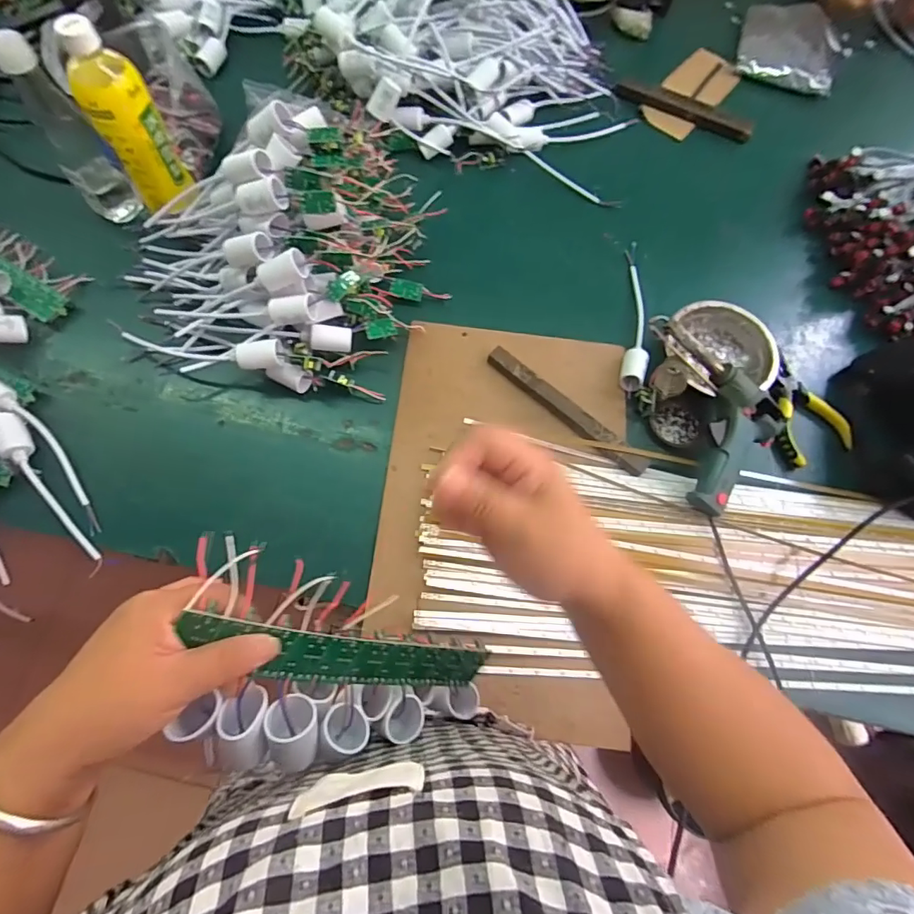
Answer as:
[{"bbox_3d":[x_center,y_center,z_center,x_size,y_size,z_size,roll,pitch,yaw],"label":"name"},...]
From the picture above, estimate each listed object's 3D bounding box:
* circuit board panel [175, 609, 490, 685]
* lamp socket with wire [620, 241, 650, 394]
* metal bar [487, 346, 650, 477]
[{"bbox_3d":[-0.065,0.126,0.306,0.198,0.006,0.035,21,106,-31],"label":"circuit board panel"},{"bbox_3d":[0.221,-0.177,0.604,0.029,0.029,0.221,10,72,1],"label":"lamp socket with wire"},{"bbox_3d":[0.123,-0.055,0.551,0.211,0.015,0.024,40,75,10],"label":"metal bar"}]

